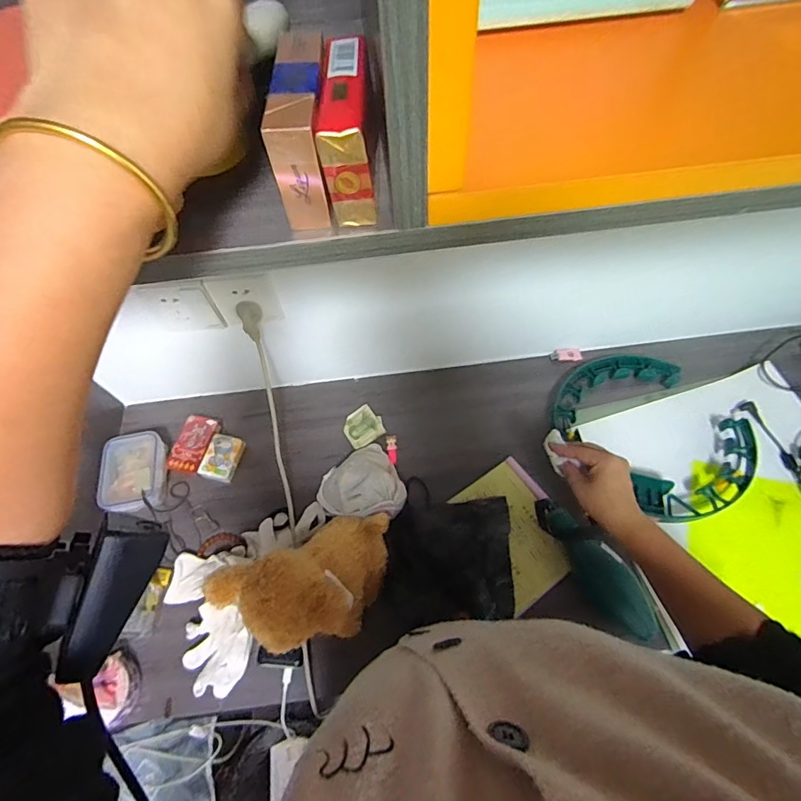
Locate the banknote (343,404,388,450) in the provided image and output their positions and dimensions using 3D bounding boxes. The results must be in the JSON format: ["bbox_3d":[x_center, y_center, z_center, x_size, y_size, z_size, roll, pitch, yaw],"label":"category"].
[{"bbox_3d":[-0.068,0.046,0.803,0.066,0.007,0.072,-36,58,-3],"label":"banknote"}]

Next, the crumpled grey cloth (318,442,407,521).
[{"bbox_3d":[-0.065,0.142,0.720,0.128,0.068,0.126,-23,63,-9],"label":"crumpled grey cloth"}]

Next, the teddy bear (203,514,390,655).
[{"bbox_3d":[-0.107,0.233,0.580,0.226,0.152,0.144,-32,65,-14],"label":"teddy bear"}]

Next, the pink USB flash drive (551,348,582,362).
[{"bbox_3d":[0.315,-0.087,0.849,0.054,0.014,0.022,-1,62,2],"label":"pink USB flash drive"}]

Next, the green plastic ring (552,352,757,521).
[{"bbox_3d":[0.417,0.042,0.747,0.312,0.040,0.276,36,69,20],"label":"green plastic ring"}]

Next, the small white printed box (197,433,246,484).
[{"bbox_3d":[-0.308,0.100,0.779,0.059,0.021,0.079,14,63,10],"label":"small white printed box"}]

